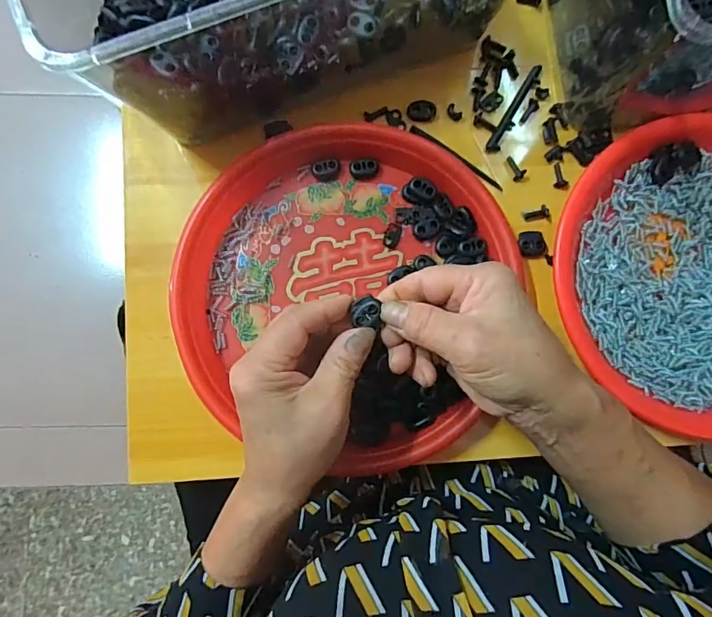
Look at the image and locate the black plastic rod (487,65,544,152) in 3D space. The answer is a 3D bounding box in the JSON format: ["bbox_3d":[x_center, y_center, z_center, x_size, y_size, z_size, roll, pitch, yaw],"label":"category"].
[{"bbox_3d":[0.121,-0.151,0.355,0.010,0.004,0.076,31,84,1],"label":"black plastic rod"}]

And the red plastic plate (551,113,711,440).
[{"bbox_3d":[0.252,-0.027,0.336,0.222,0.022,0.217,0,85,-2],"label":"red plastic plate"}]

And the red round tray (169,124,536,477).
[{"bbox_3d":[-0.008,-0.016,0.329,0.225,0.034,0.231,0,85,1],"label":"red round tray"}]

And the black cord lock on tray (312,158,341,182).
[{"bbox_3d":[-0.022,-0.103,0.349,0.021,0.008,0.014,-2,85,-2],"label":"black cord lock on tray"}]

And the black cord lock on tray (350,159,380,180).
[{"bbox_3d":[0.006,-0.104,0.349,0.021,0.006,0.013,-2,85,-2],"label":"black cord lock on tray"}]

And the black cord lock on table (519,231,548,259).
[{"bbox_3d":[0.132,-0.048,0.352,0.022,0.009,0.021,0,85,1],"label":"black cord lock on table"}]

